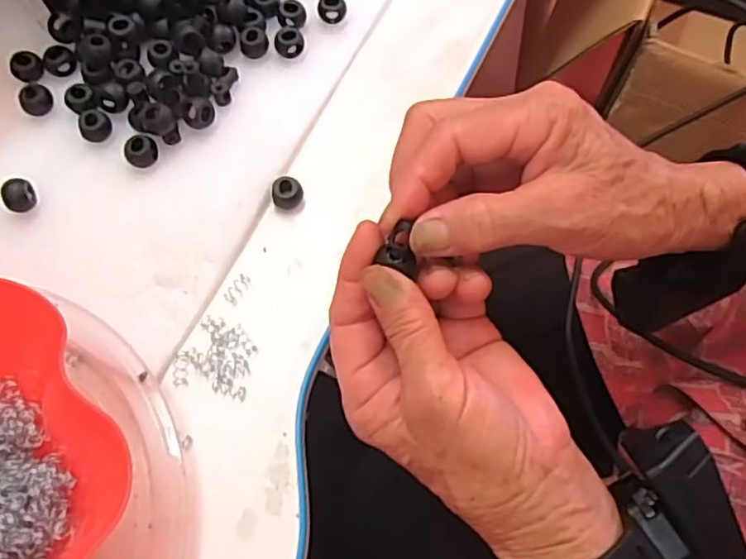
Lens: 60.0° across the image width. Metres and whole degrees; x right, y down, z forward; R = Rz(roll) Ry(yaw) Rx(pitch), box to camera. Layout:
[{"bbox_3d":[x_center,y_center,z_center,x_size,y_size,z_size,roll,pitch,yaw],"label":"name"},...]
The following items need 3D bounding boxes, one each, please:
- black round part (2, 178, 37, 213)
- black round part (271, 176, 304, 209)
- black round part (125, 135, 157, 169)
[{"bbox_3d":[-0.188,-0.044,0.344,0.013,0.014,0.014,0,67,-1],"label":"black round part"},{"bbox_3d":[-0.047,-0.048,0.360,0.017,0.012,0.016,0,67,-1],"label":"black round part"},{"bbox_3d":[-0.128,-0.071,0.358,0.016,0.011,0.015,0,67,-1],"label":"black round part"}]

